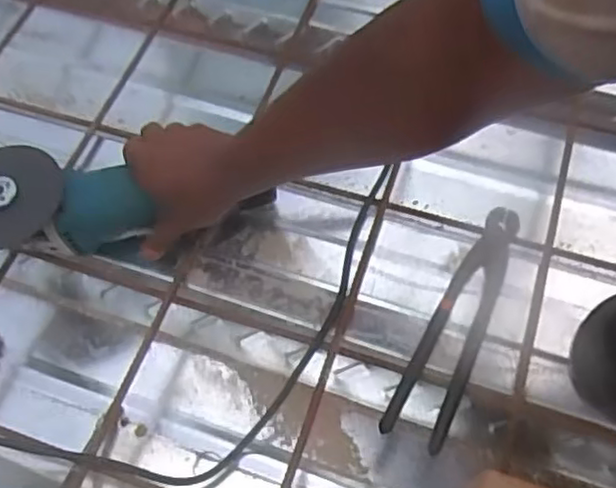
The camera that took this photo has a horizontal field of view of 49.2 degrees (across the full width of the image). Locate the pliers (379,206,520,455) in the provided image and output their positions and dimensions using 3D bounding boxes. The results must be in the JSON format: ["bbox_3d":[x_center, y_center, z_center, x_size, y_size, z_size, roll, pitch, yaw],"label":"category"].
[{"bbox_3d":[0.132,0.064,0.577,0.049,0.020,0.225,23,64,15],"label":"pliers"}]

